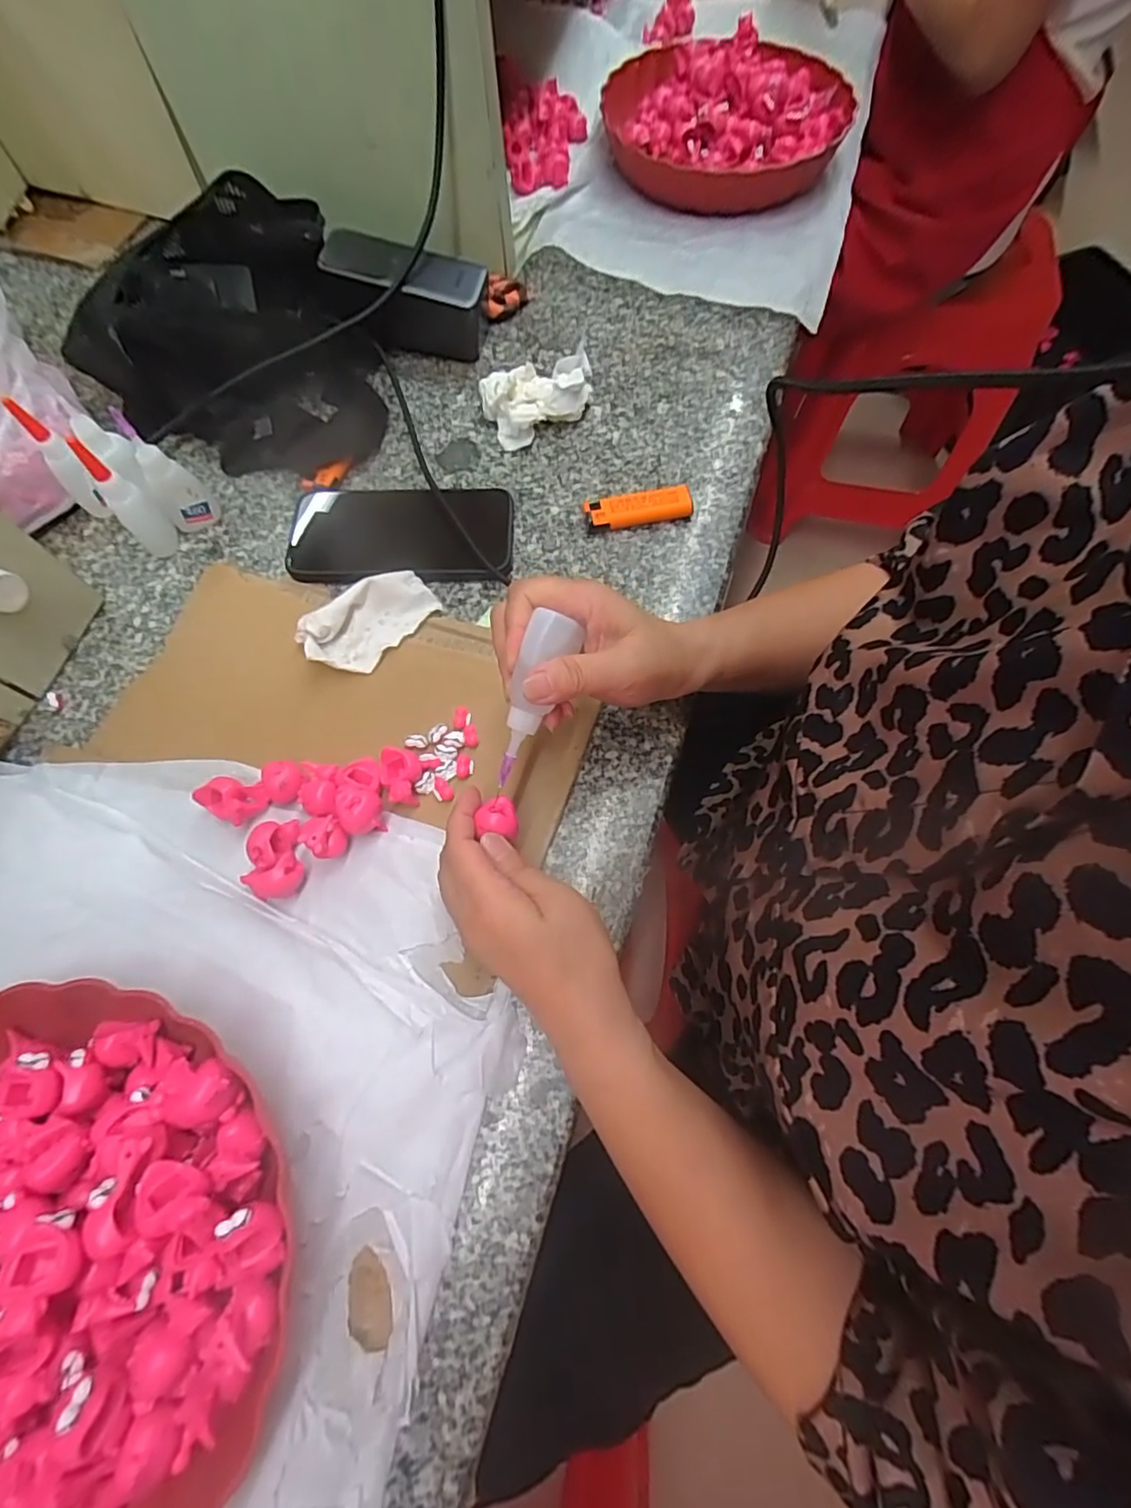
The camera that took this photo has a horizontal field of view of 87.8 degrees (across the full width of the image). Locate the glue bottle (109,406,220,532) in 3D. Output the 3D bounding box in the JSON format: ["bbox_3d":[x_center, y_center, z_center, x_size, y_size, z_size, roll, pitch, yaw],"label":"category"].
[{"bbox_3d":[-0.283,-0.199,0.420,0.030,0.087,0.019,-10,67,-3],"label":"glue bottle"}]

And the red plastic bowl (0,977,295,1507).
[{"bbox_3d":[-0.237,0.234,0.245,0.233,0.062,0.231,0,67,1],"label":"red plastic bowl"}]

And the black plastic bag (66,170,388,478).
[{"bbox_3d":[-0.262,-0.353,0.478,0.200,0.101,0.222,-3,67,0],"label":"black plastic bag"}]

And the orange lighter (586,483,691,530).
[{"bbox_3d":[0.055,-0.185,0.443,0.079,0.014,0.024,-11,68,-4],"label":"orange lighter"}]

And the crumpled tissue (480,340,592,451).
[{"bbox_3d":[-0.018,-0.290,0.477,0.090,0.033,0.058,-21,69,-8],"label":"crumpled tissue"}]

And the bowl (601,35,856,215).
[{"bbox_3d":[0.162,-0.654,0.601,0.236,0.053,0.236,0,67,1],"label":"bowl"}]

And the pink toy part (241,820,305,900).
[{"bbox_3d":[-0.161,0.059,0.331,0.029,0.026,0.043,15,68,7],"label":"pink toy part"}]

